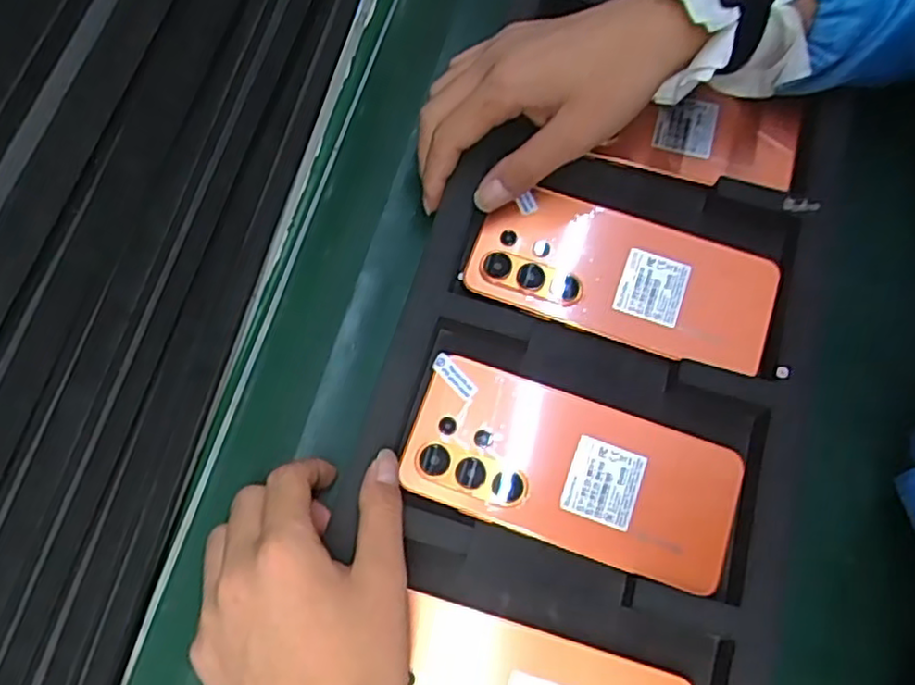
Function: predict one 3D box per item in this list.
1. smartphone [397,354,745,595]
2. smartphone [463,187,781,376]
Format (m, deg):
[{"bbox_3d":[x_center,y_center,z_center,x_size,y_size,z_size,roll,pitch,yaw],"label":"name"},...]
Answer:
[{"bbox_3d":[0.060,0.067,0.373,0.166,0.008,0.077,20,72,6],"label":"smartphone"},{"bbox_3d":[0.094,-0.039,0.406,0.167,0.005,0.076,18,72,6],"label":"smartphone"}]

